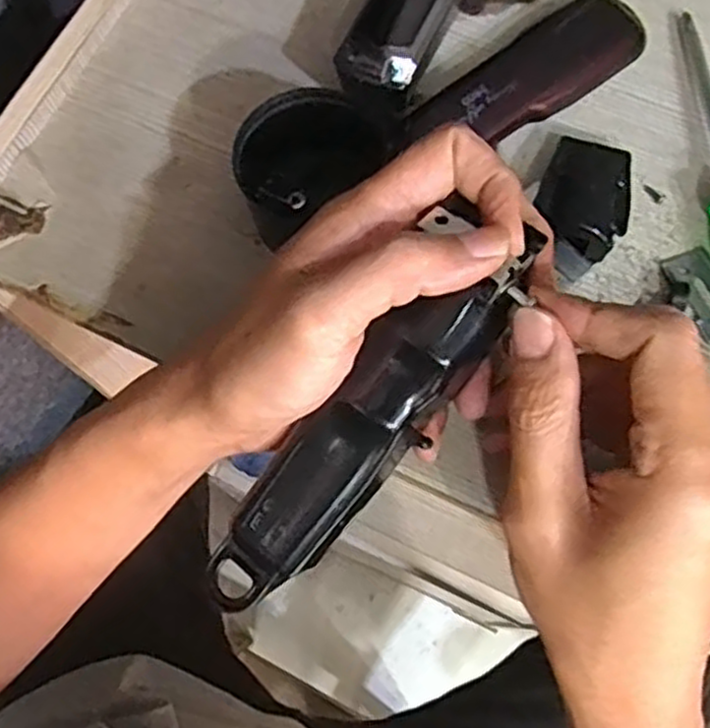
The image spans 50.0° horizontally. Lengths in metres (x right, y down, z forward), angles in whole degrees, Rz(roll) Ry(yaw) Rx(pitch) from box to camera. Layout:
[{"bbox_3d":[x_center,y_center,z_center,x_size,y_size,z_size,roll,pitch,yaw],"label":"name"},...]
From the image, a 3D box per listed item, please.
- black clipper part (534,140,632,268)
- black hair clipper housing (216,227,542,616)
[{"bbox_3d":[0.098,-0.072,0.328,0.037,0.012,0.051,12,71,6],"label":"black clipper part"},{"bbox_3d":[0.003,0.025,0.278,0.036,0.034,0.158,43,100,15],"label":"black hair clipper housing"}]

